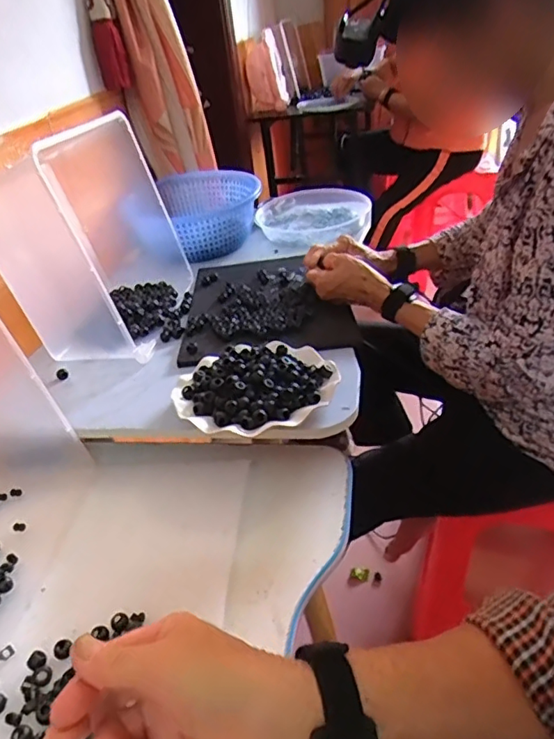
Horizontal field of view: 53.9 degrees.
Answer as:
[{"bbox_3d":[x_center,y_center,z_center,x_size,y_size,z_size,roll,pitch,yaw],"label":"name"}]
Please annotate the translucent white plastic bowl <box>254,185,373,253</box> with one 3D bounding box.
[{"bbox_3d":[0.075,-0.322,1.131,0.236,0.058,0.273,-6,33,3],"label":"translucent white plastic bowl"}]

